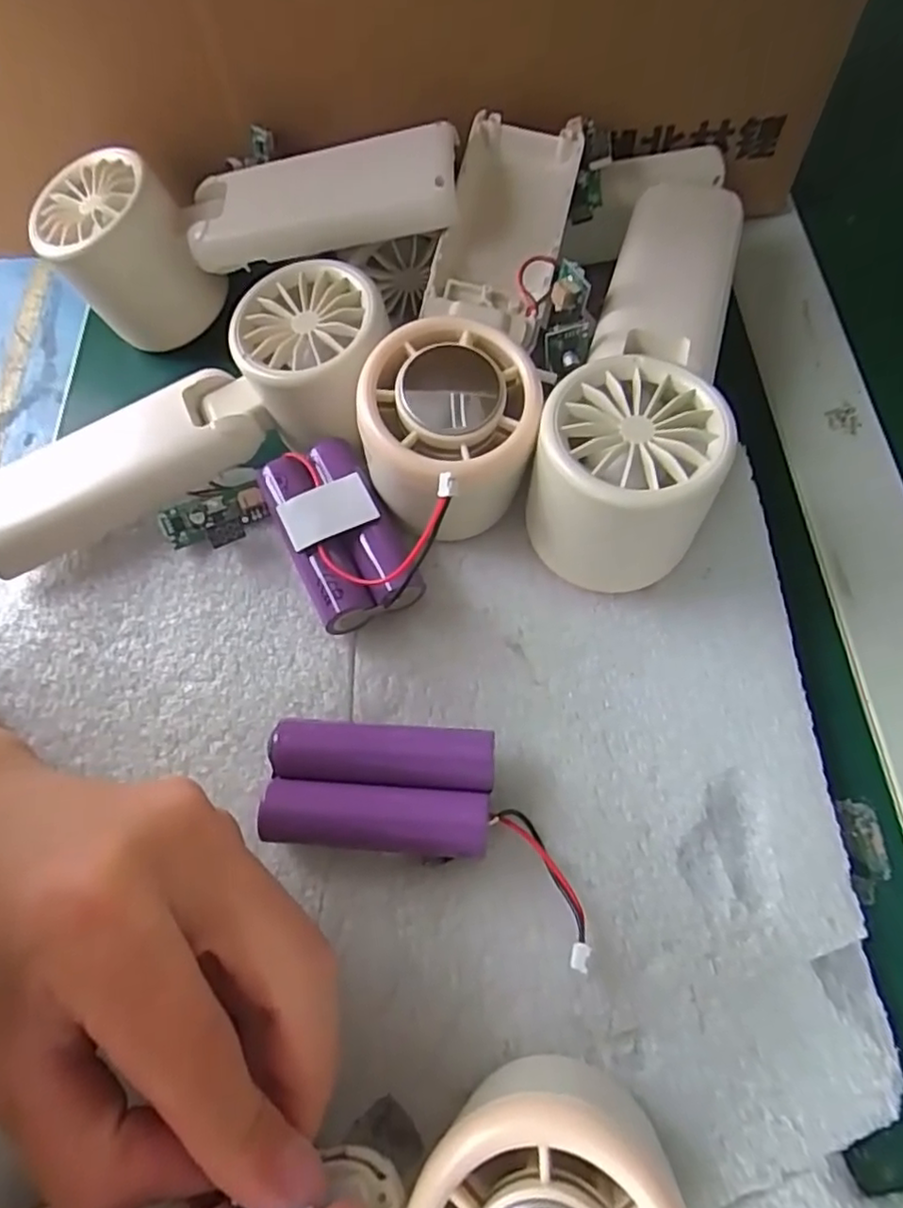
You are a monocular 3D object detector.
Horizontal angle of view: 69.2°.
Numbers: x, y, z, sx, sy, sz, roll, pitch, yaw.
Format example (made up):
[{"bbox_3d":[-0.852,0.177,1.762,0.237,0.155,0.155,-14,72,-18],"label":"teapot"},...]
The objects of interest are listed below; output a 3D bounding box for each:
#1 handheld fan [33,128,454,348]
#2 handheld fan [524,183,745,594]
[{"bbox_3d":[-0.077,-0.149,0.259,0.163,0.059,0.051,-8,64,11],"label":"handheld fan"},{"bbox_3d":[0.064,-0.084,0.234,0.056,0.061,0.160,11,67,7],"label":"handheld fan"}]

